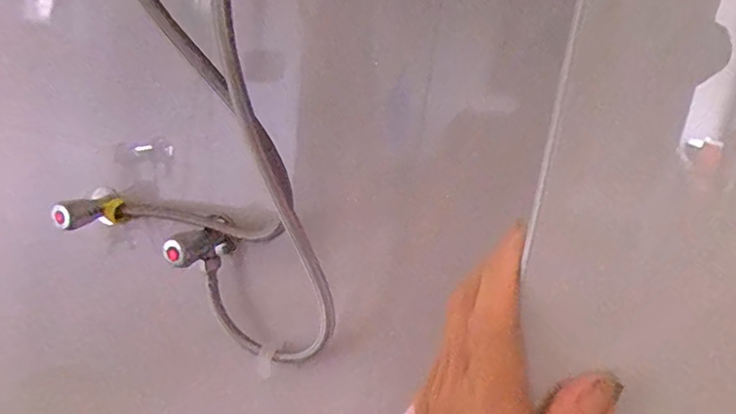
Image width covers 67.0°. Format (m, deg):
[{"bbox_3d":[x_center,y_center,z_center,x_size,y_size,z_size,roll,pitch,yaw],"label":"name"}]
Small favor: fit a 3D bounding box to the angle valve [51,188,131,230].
[{"bbox_3d":[-0.321,0.002,0.653,0.078,0.041,0.056,0,19,-19],"label":"angle valve"}]

